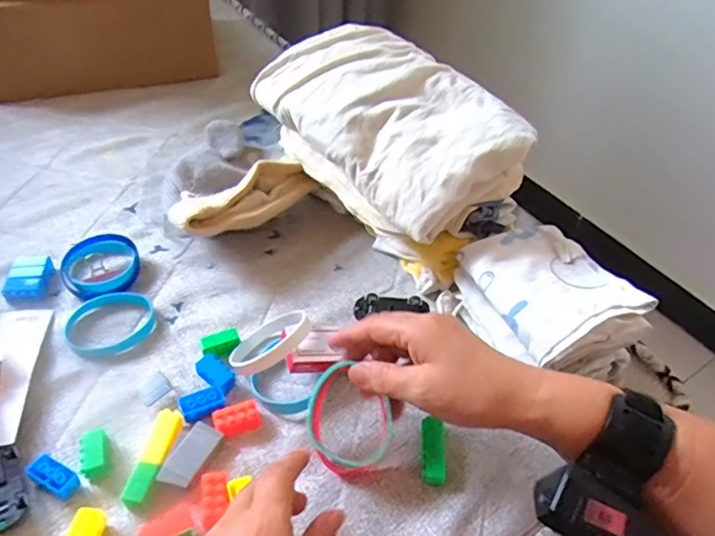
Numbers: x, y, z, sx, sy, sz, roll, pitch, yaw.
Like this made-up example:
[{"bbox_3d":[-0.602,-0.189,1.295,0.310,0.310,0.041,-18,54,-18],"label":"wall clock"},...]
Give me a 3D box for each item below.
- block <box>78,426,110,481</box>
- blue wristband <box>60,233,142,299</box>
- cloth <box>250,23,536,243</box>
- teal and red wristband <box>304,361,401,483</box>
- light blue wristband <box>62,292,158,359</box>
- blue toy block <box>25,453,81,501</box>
[{"bbox_3d":[-0.186,0.132,0.396,0.018,0.014,0.035,-14,49,-18],"label":"block"},{"bbox_3d":[-0.238,-0.002,0.518,0.068,0.028,0.053,-20,51,-23],"label":"blue wristband"},{"bbox_3d":[0.025,-0.136,0.525,0.140,0.095,0.265,-29,55,-29],"label":"cloth"},{"bbox_3d":[-0.003,0.112,0.405,0.069,0.020,0.080,12,75,-19],"label":"teal and red wristband"},{"bbox_3d":[-0.212,0.048,0.477,0.073,0.008,0.062,-9,47,-13],"label":"light blue wristband"},{"bbox_3d":[-0.207,0.144,0.380,0.035,0.015,0.017,25,49,18],"label":"blue toy block"}]

